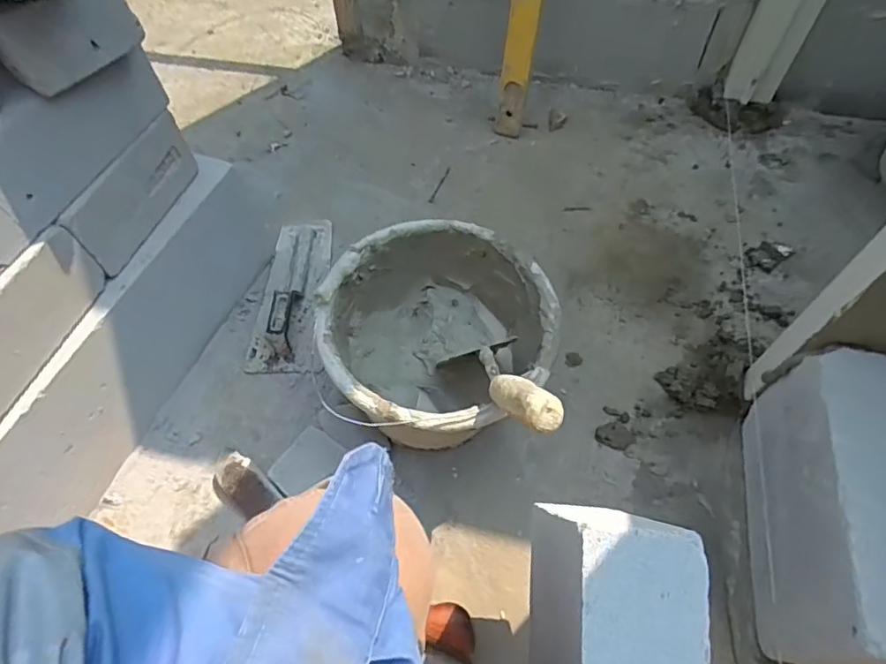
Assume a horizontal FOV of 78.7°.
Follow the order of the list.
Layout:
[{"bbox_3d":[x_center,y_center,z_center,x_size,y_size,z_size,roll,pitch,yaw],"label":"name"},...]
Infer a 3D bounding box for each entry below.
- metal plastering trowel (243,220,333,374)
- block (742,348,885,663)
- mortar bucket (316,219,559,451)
[{"bbox_3d":[-0.247,-0.082,0.866,0.095,0.058,0.299,1,59,2],"label":"metal plastering trowel"},{"bbox_3d":[0.406,0.194,0.586,0.075,0.202,0.285,10,59,8],"label":"block"},{"bbox_3d":[0.002,0.019,0.697,0.256,0.224,0.281,-1,59,1],"label":"mortar bucket"}]

